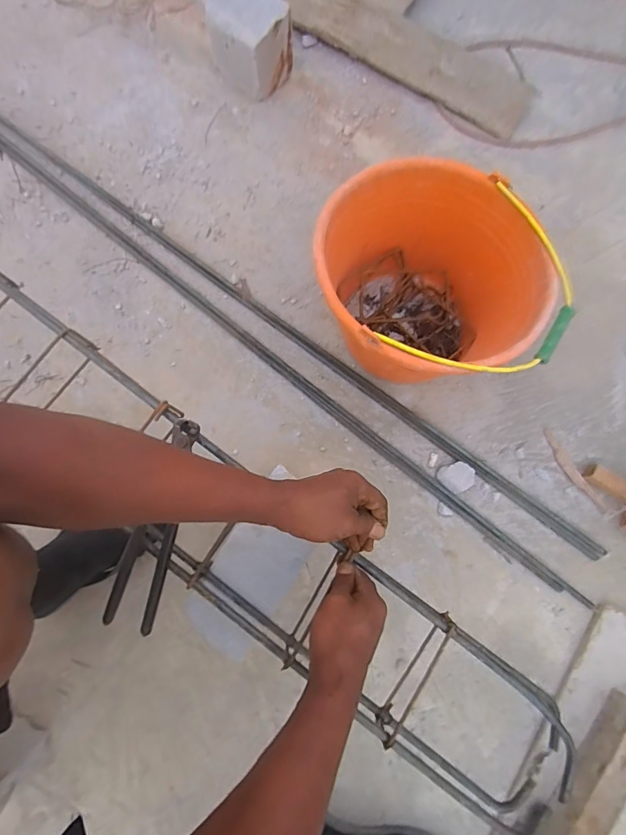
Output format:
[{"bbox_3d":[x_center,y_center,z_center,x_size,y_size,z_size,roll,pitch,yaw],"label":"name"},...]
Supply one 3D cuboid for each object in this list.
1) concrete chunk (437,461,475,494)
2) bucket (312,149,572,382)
[{"bbox_3d":[0.240,0.099,0.682,0.059,0.022,0.045,-18,79,-4],"label":"concrete chunk"},{"bbox_3d":[0.159,-0.171,0.620,0.298,0.230,0.274,0,78,0],"label":"bucket"}]

